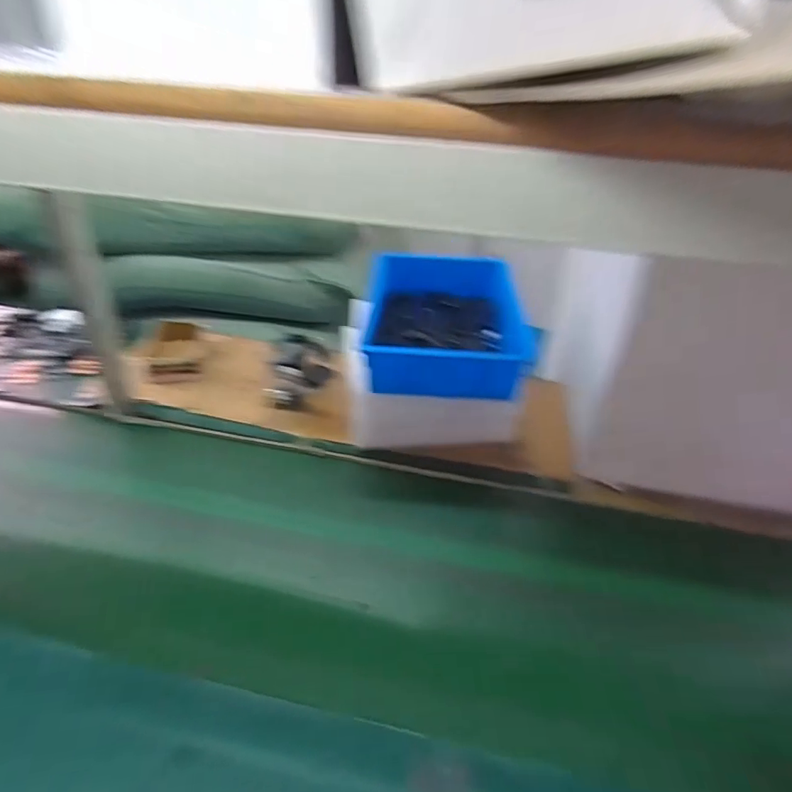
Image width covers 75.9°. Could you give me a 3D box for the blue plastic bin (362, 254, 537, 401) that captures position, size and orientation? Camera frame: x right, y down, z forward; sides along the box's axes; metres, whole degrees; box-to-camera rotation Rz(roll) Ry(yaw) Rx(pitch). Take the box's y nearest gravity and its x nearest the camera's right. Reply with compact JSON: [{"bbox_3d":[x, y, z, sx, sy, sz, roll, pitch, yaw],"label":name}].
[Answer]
[{"bbox_3d":[0.095,-0.146,0.963,0.285,0.105,0.400,1,34,2],"label":"blue plastic bin"}]

